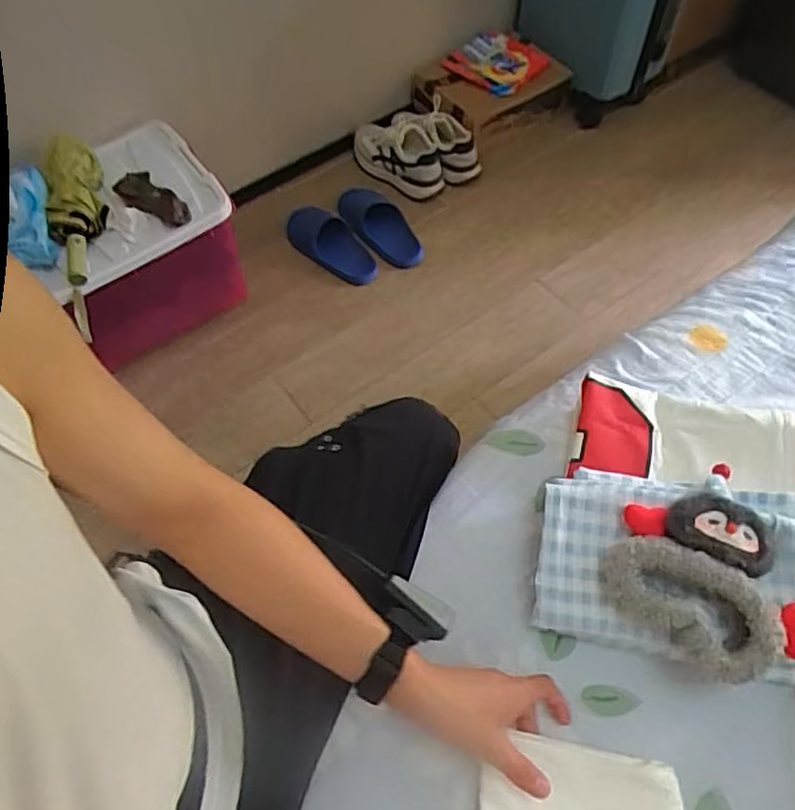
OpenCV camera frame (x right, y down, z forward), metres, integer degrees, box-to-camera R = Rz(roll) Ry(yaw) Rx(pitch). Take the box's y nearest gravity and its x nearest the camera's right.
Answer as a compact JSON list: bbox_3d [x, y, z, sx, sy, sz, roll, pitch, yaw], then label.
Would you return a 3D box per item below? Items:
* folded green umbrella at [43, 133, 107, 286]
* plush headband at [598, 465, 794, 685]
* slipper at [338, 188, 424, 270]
[{"bbox_3d":[-0.561,-0.356,1.130,0.094,0.078,0.261,-19,61,-8],"label":"folded green umbrella"},{"bbox_3d":[0.273,0.155,0.583,0.155,0.053,0.176,-15,59,-6],"label":"plush headband"},{"bbox_3d":[-0.041,-0.413,1.477,0.122,0.065,0.265,-41,65,-20],"label":"slipper"}]

